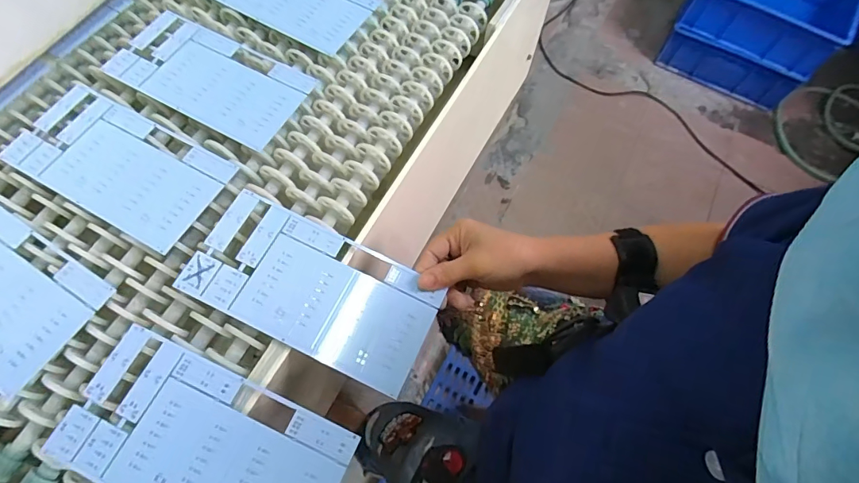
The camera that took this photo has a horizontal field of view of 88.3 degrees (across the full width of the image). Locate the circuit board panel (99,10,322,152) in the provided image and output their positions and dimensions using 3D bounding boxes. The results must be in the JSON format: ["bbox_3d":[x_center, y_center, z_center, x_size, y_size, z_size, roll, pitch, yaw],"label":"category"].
[{"bbox_3d":[-0.244,-0.184,0.491,0.217,0.007,0.109,26,68,9],"label":"circuit board panel"}]

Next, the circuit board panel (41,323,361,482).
[{"bbox_3d":[-0.172,0.155,0.339,0.211,0.005,0.104,23,67,8],"label":"circuit board panel"}]

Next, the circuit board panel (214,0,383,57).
[{"bbox_3d":[-0.179,-0.310,0.552,0.218,0.011,0.115,29,68,10],"label":"circuit board panel"}]

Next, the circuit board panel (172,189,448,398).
[{"bbox_3d":[-0.101,0.041,0.393,0.211,0.004,0.105,27,68,4],"label":"circuit board panel"}]

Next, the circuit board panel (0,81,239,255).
[{"bbox_3d":[-0.314,-0.081,0.442,0.220,0.004,0.106,28,68,9],"label":"circuit board panel"}]

